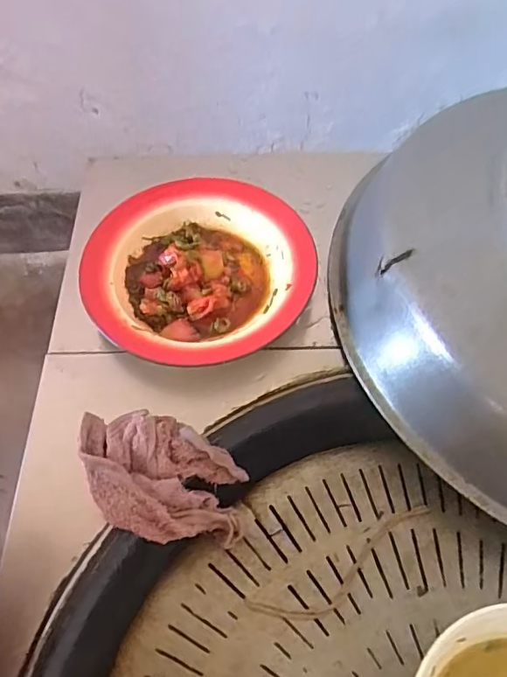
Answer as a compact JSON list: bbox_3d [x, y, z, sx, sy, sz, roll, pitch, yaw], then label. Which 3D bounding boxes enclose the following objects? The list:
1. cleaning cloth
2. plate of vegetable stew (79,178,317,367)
[{"bbox_3d":[-0.077,0.117,0.435,0.137,0.055,0.094,10,60,7],"label":"cleaning cloth"},{"bbox_3d":[-0.054,-0.072,0.533,0.226,0.041,0.220,0,59,1],"label":"plate of vegetable stew"}]

